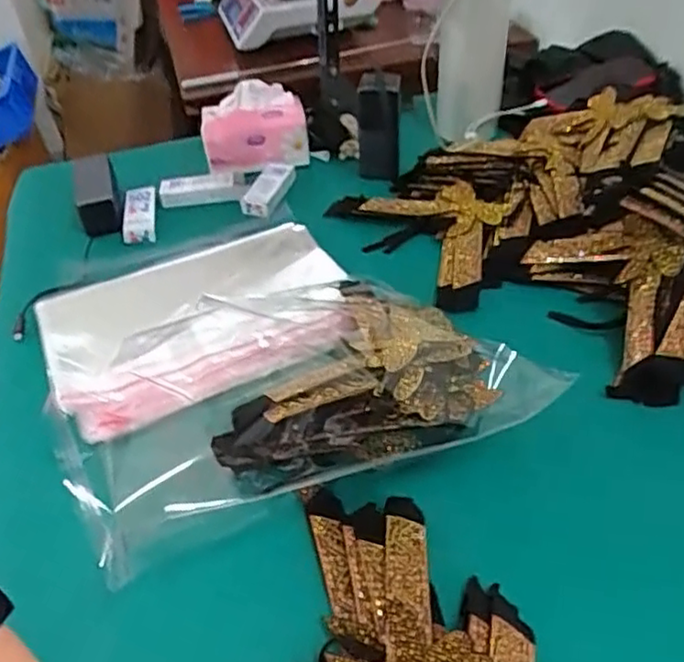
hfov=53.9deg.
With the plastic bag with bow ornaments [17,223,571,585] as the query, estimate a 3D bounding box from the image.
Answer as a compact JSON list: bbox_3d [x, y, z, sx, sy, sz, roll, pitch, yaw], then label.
[{"bbox_3d":[-0.092,-0.002,0.670,0.390,0.094,0.464,-24,46,-19],"label":"plastic bag with bow ornaments"}]

